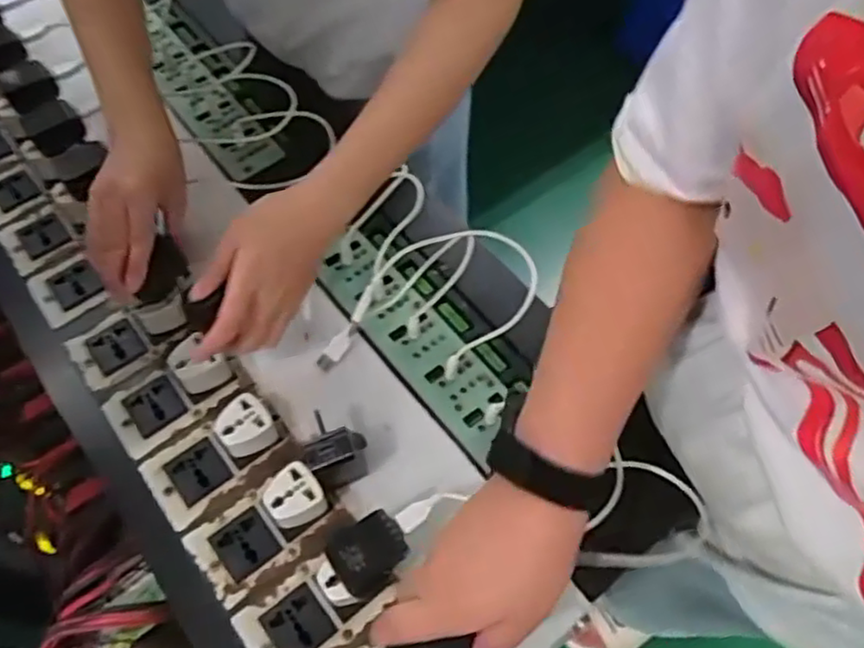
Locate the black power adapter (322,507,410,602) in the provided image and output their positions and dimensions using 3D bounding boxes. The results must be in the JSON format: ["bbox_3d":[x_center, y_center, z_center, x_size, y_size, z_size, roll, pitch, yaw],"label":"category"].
[{"bbox_3d":[-0.043,0.151,0.448,0.048,0.026,0.042,-31,63,-13],"label":"black power adapter"}]

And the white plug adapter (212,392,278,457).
[{"bbox_3d":[-0.142,0.079,0.515,0.040,0.030,0.035,-41,66,-18],"label":"white plug adapter"}]

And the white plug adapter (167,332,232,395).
[{"bbox_3d":[-0.189,0.031,0.546,0.038,0.035,0.035,-16,61,-5],"label":"white plug adapter"}]

